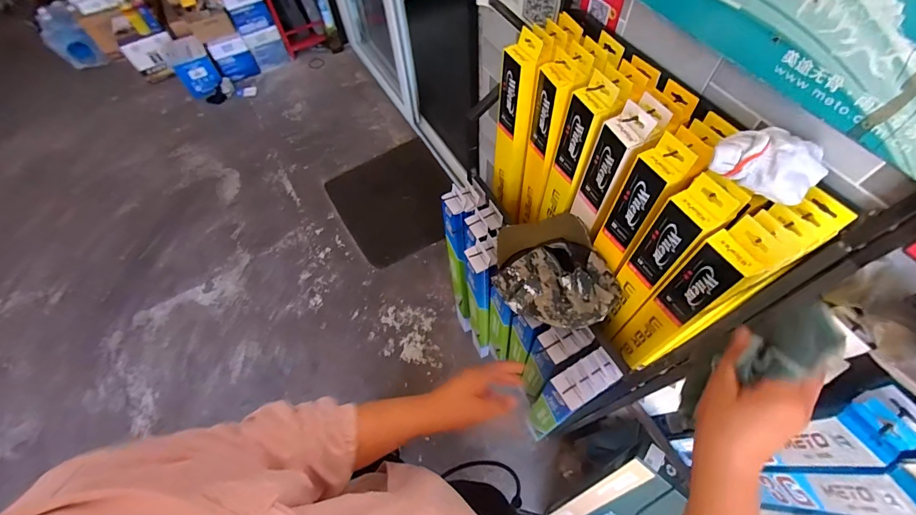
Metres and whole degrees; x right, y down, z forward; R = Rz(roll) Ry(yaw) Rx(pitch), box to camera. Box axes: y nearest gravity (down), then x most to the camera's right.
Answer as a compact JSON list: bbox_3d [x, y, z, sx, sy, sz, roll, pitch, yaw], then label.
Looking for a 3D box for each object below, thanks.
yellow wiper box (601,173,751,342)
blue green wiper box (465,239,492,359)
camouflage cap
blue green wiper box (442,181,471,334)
[{"bbox_3d":[0.277,0.021,0.570,0.065,0.331,0.061,-40,66,-17],"label":"yellow wiper box"},{"bbox_3d":[0.052,0.138,0.957,0.048,0.516,0.071,-17,61,-6],"label":"blue green wiper box"},{"bbox_3d":[0.148,0.016,0.661,0.171,0.078,0.222,-16,61,-6],"label":"camouflage cap"},{"bbox_3d":[0.005,0.039,1.061,0.042,0.602,0.070,-23,62,-9],"label":"blue green wiper box"}]

